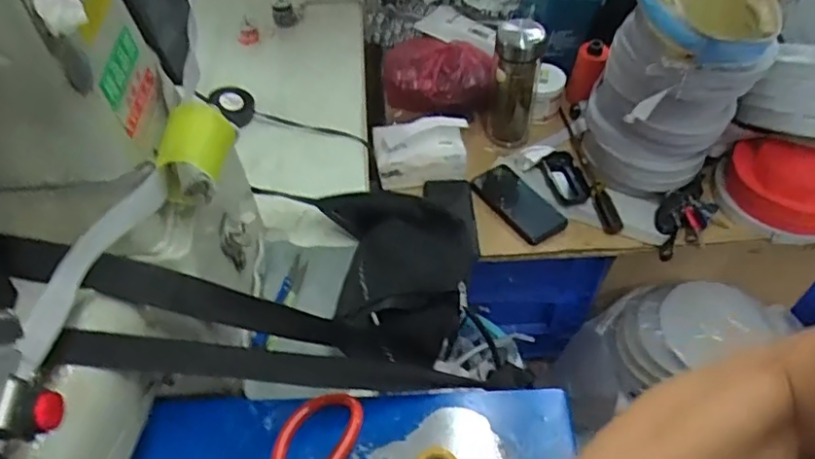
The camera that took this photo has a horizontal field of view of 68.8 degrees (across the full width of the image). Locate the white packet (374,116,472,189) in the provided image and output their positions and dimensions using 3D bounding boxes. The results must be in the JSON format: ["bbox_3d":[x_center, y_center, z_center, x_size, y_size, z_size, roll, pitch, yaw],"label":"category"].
[{"bbox_3d":[0.025,-0.129,0.956,0.146,0.092,0.060,-10,52,-6],"label":"white packet"}]

